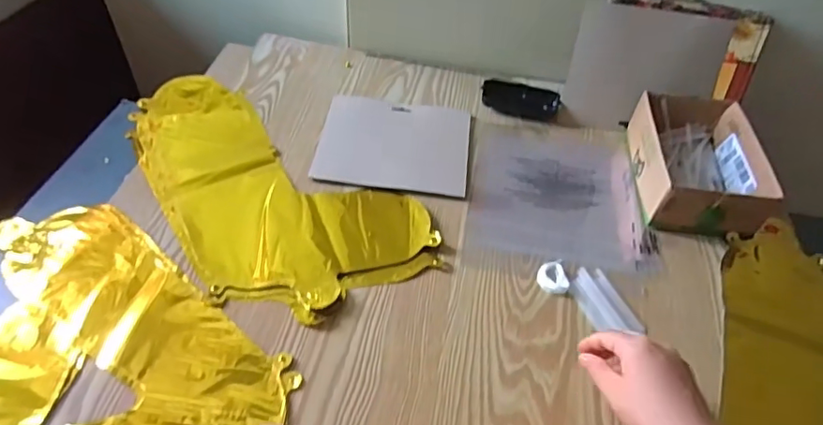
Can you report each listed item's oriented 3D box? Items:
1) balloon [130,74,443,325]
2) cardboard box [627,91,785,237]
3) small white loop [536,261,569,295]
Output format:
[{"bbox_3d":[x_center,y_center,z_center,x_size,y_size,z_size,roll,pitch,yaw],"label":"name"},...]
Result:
[{"bbox_3d":[-0.178,-0.046,0.646,0.227,0.012,0.419,-27,55,-26],"label":"balloon"},{"bbox_3d":[0.346,-0.068,0.663,0.132,0.068,0.197,7,47,1],"label":"cardboard box"},{"bbox_3d":[0.150,0.069,0.568,0.032,0.010,0.034,2,48,-3],"label":"small white loop"}]

